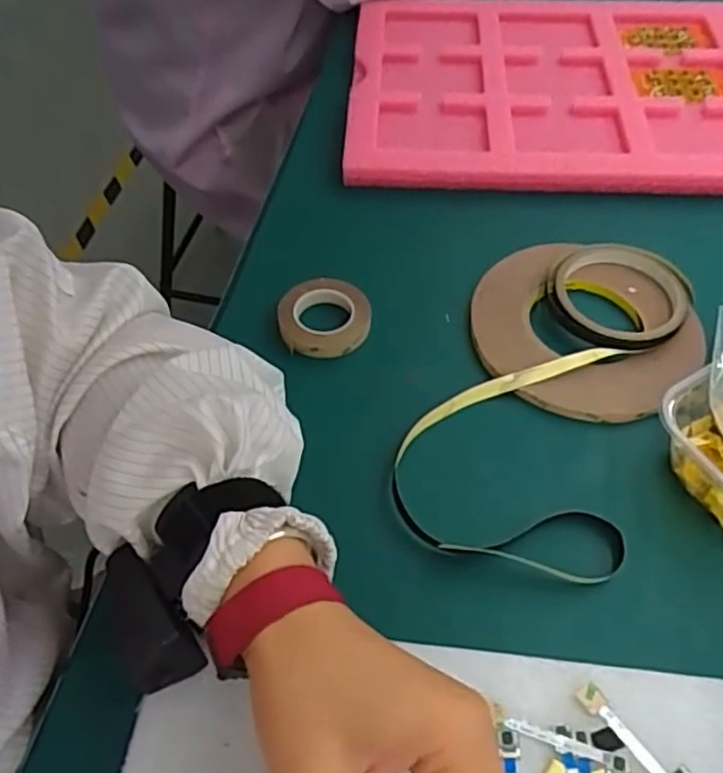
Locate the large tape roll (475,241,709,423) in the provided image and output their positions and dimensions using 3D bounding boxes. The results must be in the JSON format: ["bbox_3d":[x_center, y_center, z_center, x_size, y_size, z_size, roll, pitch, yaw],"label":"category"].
[{"bbox_3d":[0.151,-0.039,0.470,0.150,0.013,0.138,0,54,1],"label":"large tape roll"}]

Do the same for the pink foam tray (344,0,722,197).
[{"bbox_3d":[0.238,-0.285,0.645,0.483,0.030,0.310,5,54,4],"label":"pink foam tray"}]

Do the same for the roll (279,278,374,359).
[{"bbox_3d":[-0.026,-0.047,0.477,0.062,0.017,0.062,0,54,1],"label":"roll"}]

